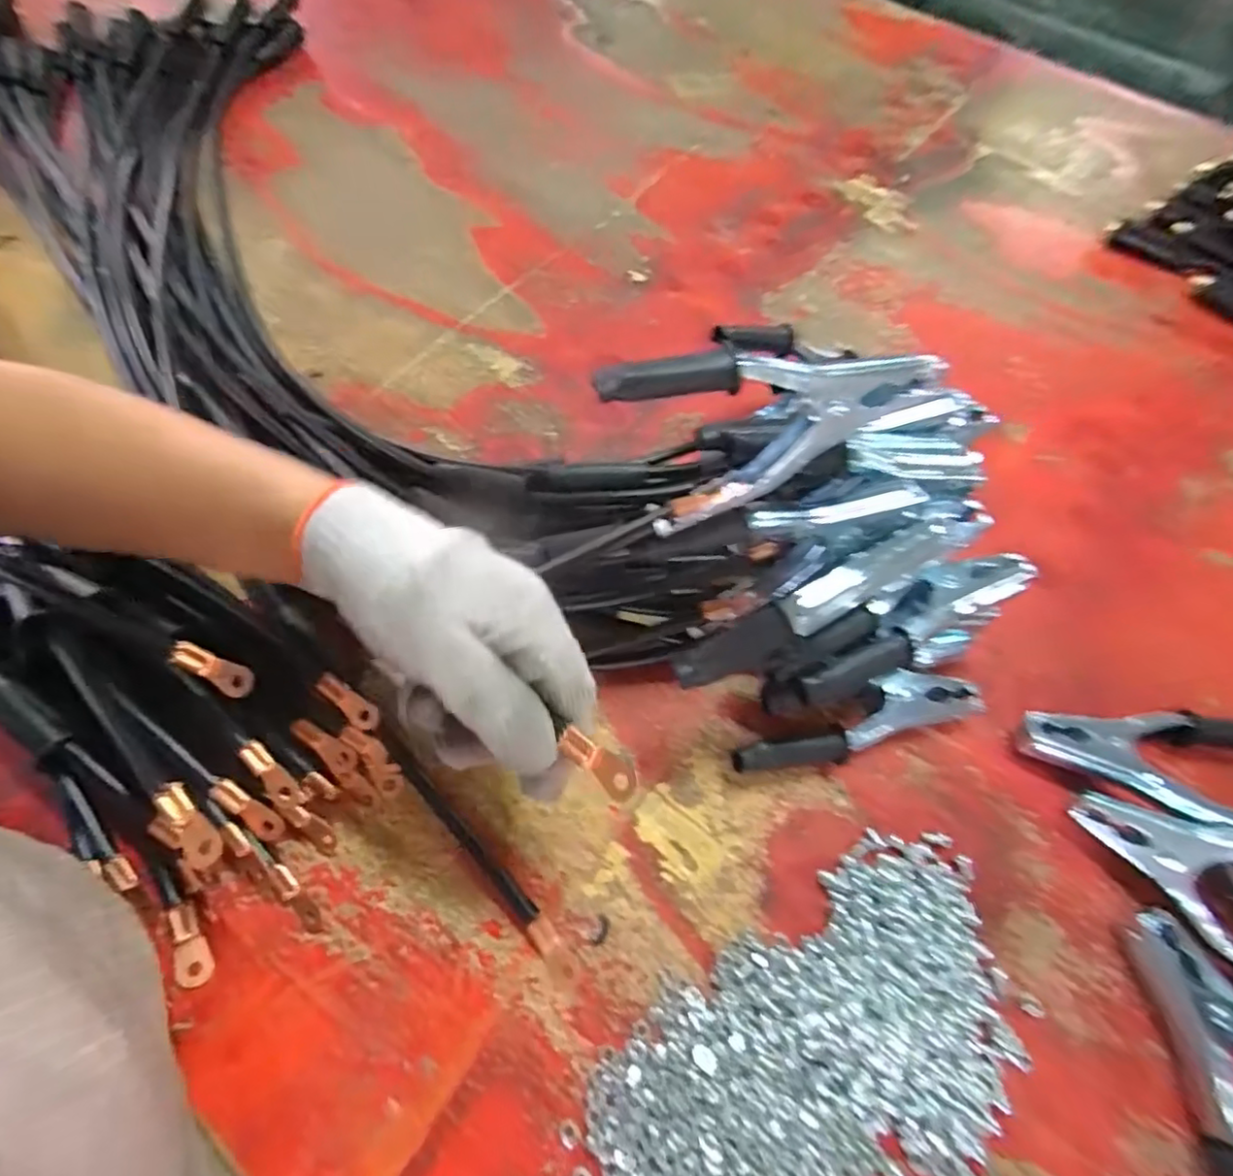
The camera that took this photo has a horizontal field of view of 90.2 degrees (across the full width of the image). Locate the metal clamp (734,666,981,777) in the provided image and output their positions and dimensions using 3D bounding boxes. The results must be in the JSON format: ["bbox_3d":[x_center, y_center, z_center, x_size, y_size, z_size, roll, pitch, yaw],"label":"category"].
[{"bbox_3d":[0.135,0.078,0.352,0.149,0.024,0.034,-15,63,-11],"label":"metal clamp"}]

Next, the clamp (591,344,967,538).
[{"bbox_3d":[0.065,-0.075,0.280,0.143,0.063,0.049,-15,65,-10],"label":"clamp"}]

